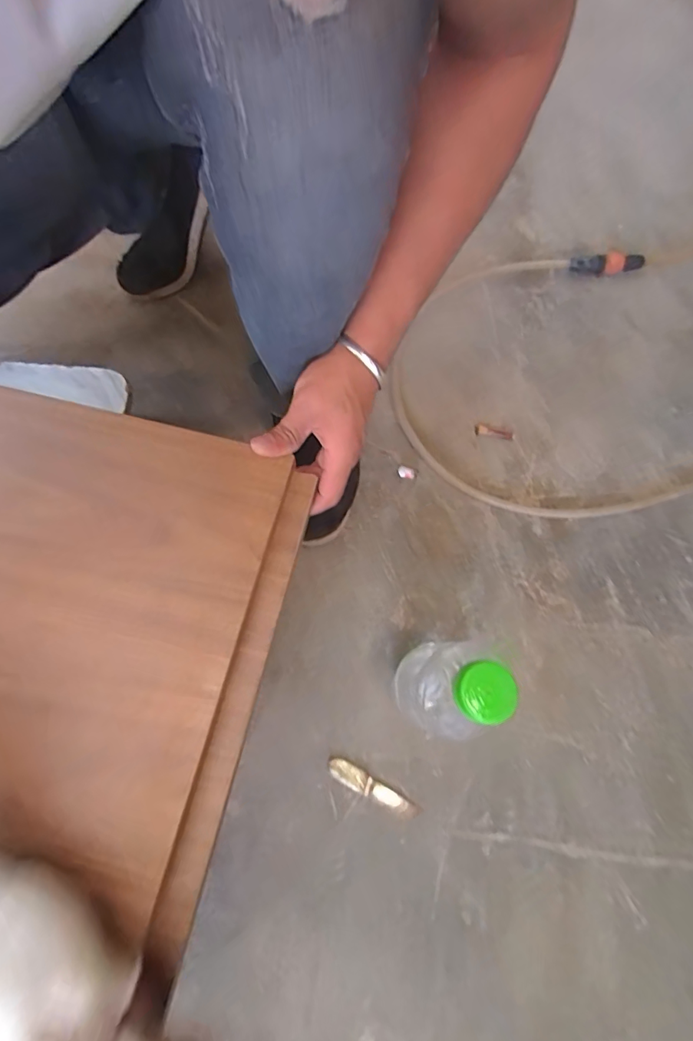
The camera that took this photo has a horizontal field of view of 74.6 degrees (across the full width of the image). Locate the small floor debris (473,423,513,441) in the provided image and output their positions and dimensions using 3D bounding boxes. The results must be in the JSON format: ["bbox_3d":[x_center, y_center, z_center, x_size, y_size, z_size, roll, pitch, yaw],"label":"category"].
[{"bbox_3d":[0.194,-0.116,0.597,0.051,0.004,0.016,8,73,2],"label":"small floor debris"}]

